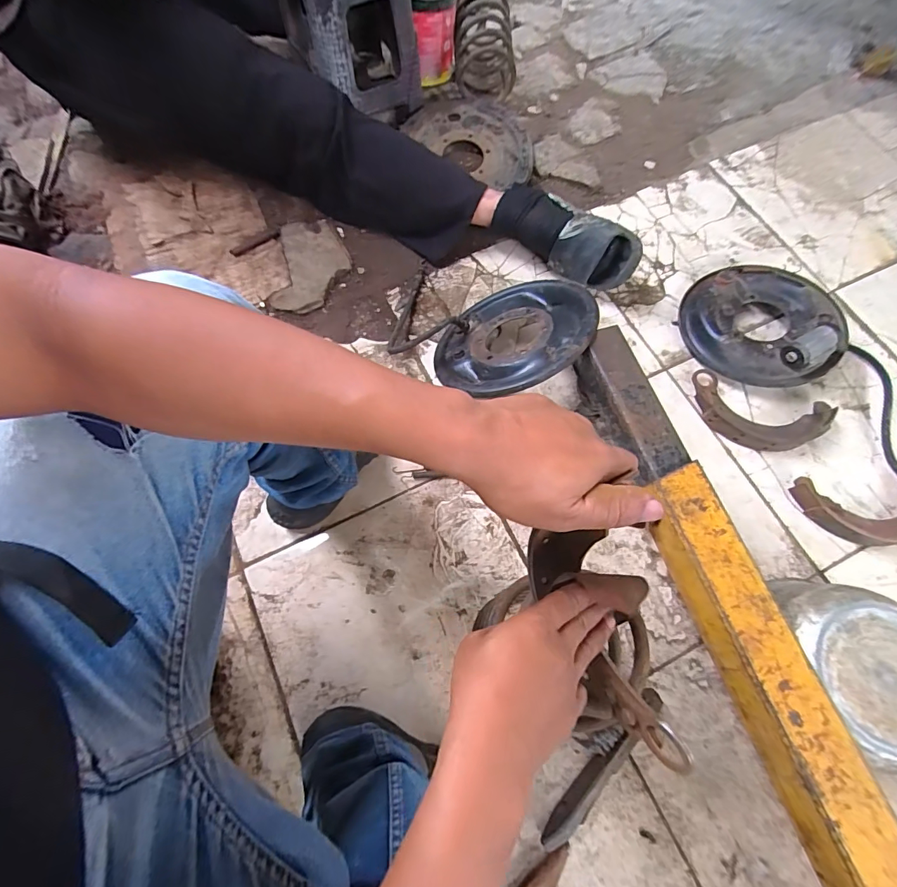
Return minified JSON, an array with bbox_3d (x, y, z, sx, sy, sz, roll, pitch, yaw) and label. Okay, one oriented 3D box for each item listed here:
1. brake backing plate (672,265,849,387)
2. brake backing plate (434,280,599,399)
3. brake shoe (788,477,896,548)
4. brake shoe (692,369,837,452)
[{"bbox_3d":[0.570,-0.224,0.790,0.243,0.085,0.257,-1,70,1],"label":"brake backing plate"},{"bbox_3d":[0.112,-0.175,0.719,0.265,0.049,0.261,12,63,38],"label":"brake backing plate"},{"bbox_3d":[0.673,0.112,0.689,0.213,0.034,0.097,4,70,3],"label":"brake shoe"},{"bbox_3d":[0.536,-0.048,0.754,0.222,0.033,0.119,18,72,8],"label":"brake shoe"}]

